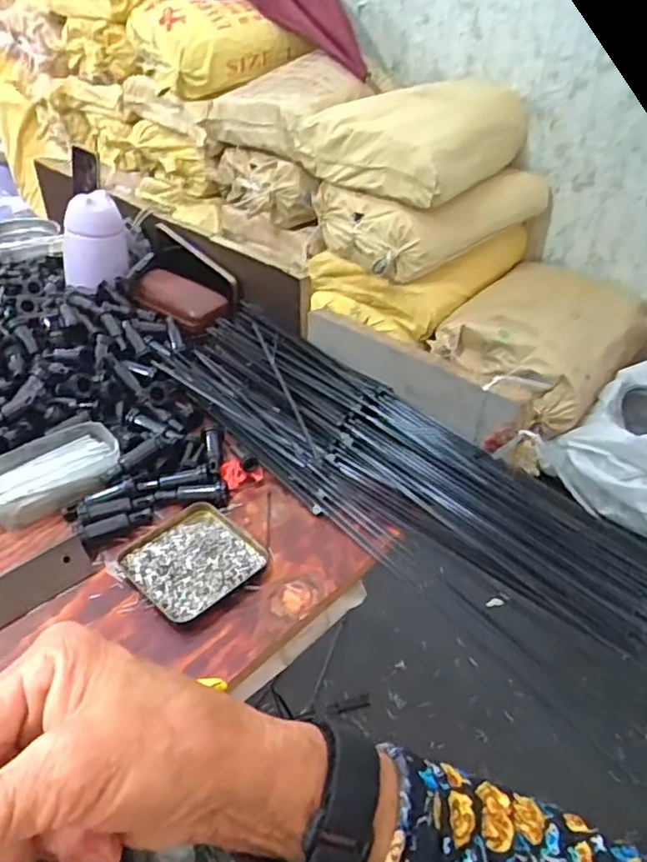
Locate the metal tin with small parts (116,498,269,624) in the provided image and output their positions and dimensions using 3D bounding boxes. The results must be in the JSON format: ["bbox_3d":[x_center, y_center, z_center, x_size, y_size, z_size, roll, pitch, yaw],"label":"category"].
[{"bbox_3d":[-0.110,0.106,0.519,0.096,0.008,0.095,34,50,29],"label":"metal tin with small parts"}]

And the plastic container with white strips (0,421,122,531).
[{"bbox_3d":[-0.249,0.040,0.577,0.117,0.030,0.079,-22,48,-26],"label":"plastic container with white strips"}]

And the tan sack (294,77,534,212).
[{"bbox_3d":[0.239,-0.763,1.597,0.442,0.207,0.432,33,49,33],"label":"tan sack"}]

